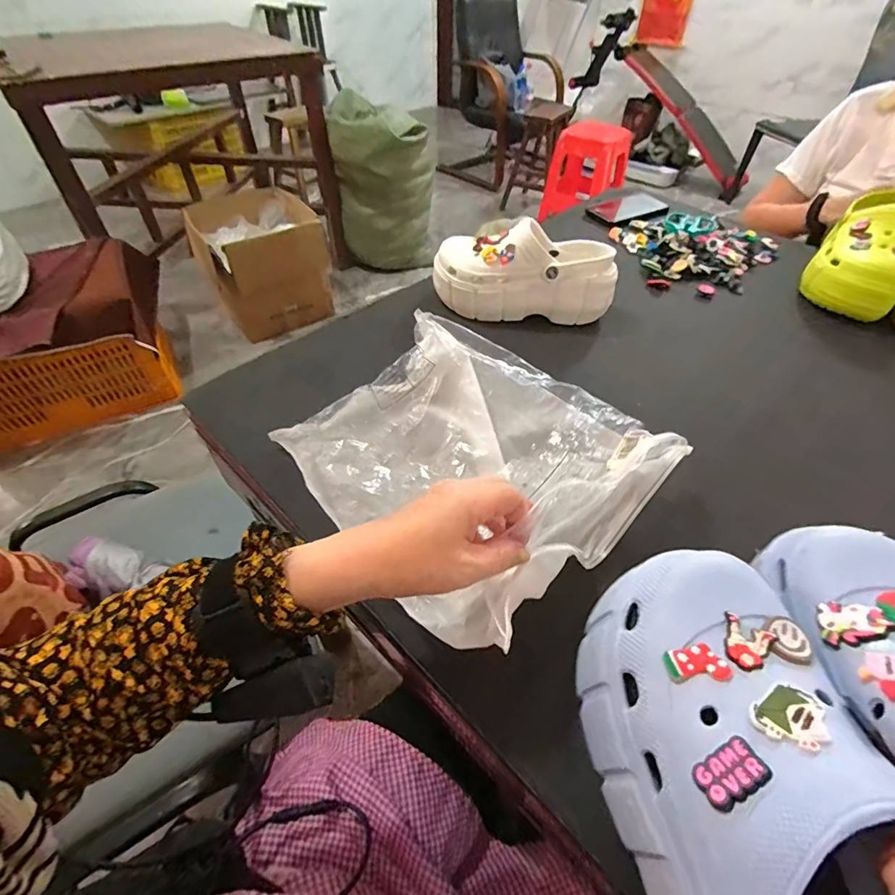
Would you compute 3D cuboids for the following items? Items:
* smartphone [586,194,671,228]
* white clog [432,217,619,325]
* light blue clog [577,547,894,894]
[{"bbox_3d":[0.349,-0.462,0.912,0.154,0.011,0.091,-21,51,-19],"label":"smartphone"},{"bbox_3d":[0.104,-0.236,0.637,0.239,0.109,0.087,4,47,3],"label":"white clog"},{"bbox_3d":[0.132,0.159,0.202,0.097,0.088,0.228,-4,58,-5],"label":"light blue clog"}]

